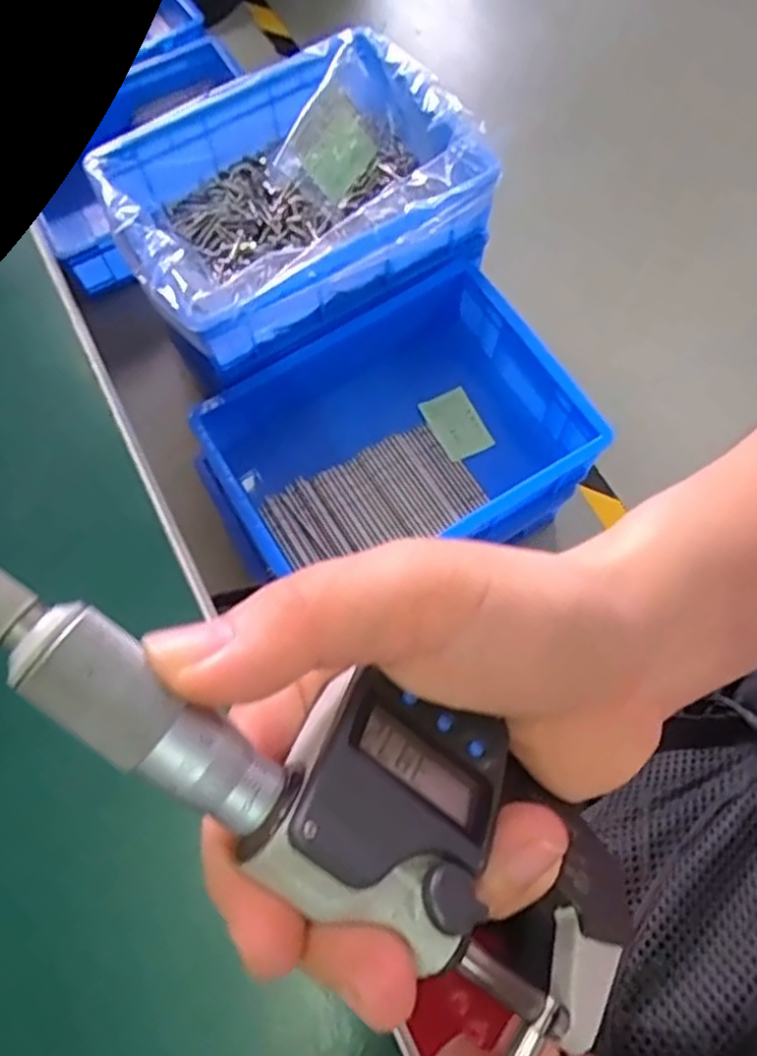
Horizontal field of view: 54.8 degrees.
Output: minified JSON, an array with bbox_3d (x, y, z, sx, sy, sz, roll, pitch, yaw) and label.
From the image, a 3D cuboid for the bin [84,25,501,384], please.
[{"bbox_3d":[-0.101,-0.383,0.878,0.398,0.149,0.291,-31,72,-9],"label":"bin"}]

